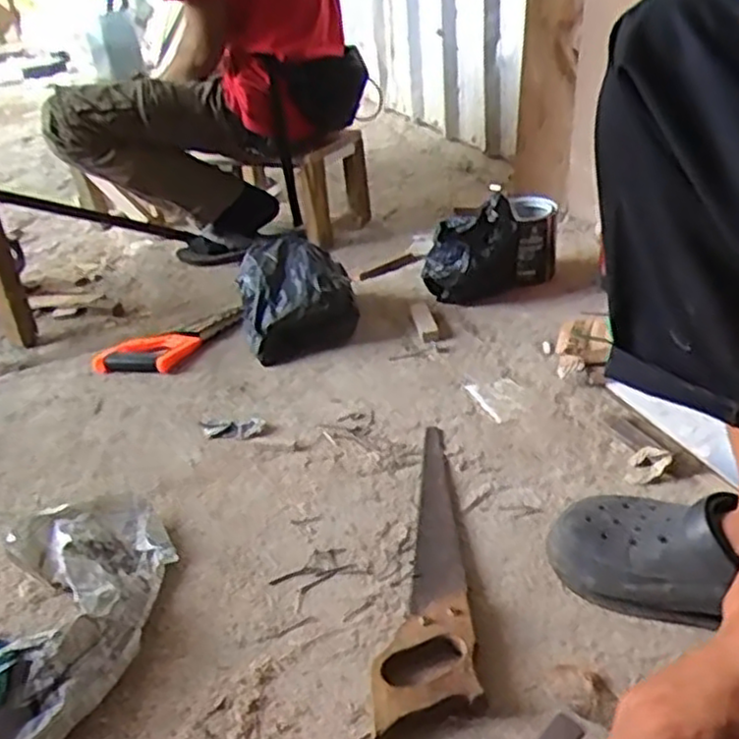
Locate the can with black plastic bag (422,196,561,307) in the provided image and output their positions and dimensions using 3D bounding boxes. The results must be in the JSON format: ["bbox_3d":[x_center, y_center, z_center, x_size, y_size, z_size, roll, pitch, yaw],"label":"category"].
[{"bbox_3d":[0.209,-0.202,1.254,0.239,0.150,0.108,-11,31,-6],"label":"can with black plastic bag"}]

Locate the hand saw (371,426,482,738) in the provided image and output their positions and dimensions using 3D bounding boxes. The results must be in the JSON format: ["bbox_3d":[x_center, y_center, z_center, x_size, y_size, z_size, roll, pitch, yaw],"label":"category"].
[{"bbox_3d":[0.053,0.182,0.772,0.087,0.023,0.410,-4,31,5],"label":"hand saw"}]

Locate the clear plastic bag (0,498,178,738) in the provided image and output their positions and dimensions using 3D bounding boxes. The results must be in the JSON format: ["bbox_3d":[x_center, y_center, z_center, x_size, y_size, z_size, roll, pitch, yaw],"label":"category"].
[{"bbox_3d":[-0.322,0.247,0.718,0.202,0.055,0.368,4,33,17],"label":"clear plastic bag"}]

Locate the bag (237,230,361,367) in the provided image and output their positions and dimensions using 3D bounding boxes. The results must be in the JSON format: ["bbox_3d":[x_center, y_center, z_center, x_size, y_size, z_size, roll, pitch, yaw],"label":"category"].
[{"bbox_3d":[-0.117,-0.124,1.212,0.184,0.142,0.193,-11,31,-7],"label":"bag"}]

